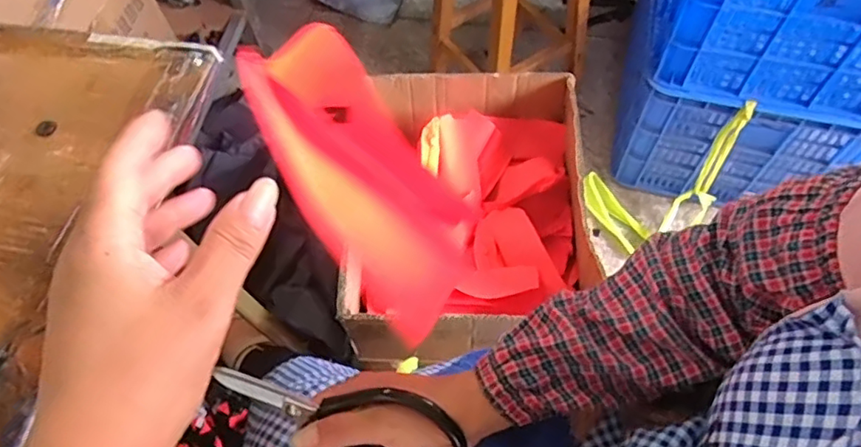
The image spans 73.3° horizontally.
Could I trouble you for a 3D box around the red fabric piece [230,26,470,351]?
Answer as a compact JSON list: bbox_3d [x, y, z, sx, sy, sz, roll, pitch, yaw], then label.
[{"bbox_3d":[-0.047,-0.028,0.401,0.208,0.025,0.108,50,58,-18],"label":"red fabric piece"}]

